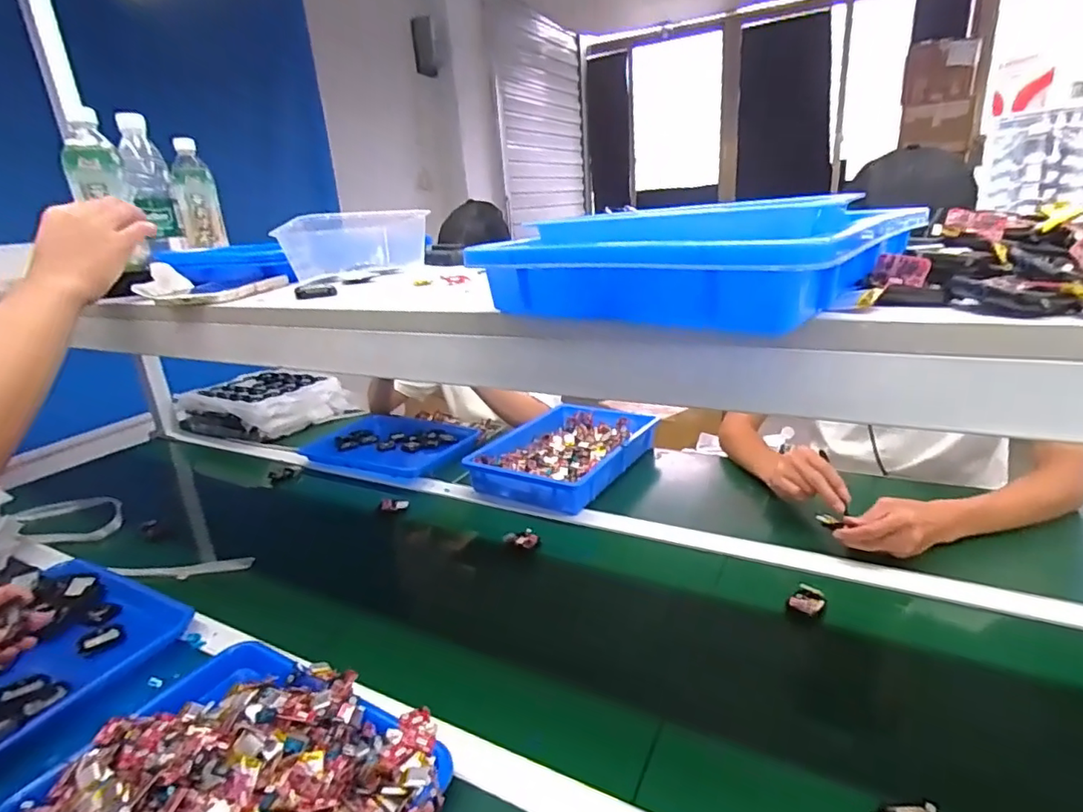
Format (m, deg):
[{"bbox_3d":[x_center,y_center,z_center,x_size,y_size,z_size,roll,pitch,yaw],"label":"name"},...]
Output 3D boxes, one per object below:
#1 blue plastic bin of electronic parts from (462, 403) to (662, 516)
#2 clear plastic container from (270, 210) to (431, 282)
[{"bbox_3d":[0.050,0.087,1.131,0.267,0.057,0.377,8,23,34],"label":"blue plastic bin of electronic parts"},{"bbox_3d":[-0.220,-0.194,0.683,0.164,0.065,0.065,-21,24,-38],"label":"clear plastic container"}]

